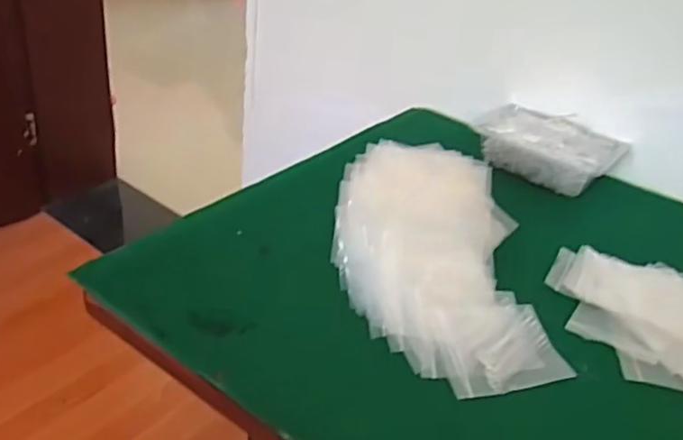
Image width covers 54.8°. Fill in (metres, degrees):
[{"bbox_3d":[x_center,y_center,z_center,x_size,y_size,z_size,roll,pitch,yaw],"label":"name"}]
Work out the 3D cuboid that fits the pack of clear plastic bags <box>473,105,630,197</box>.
[{"bbox_3d":[0.273,-0.096,0.875,0.183,0.058,0.121,23,35,23],"label":"pack of clear plastic bags"}]

